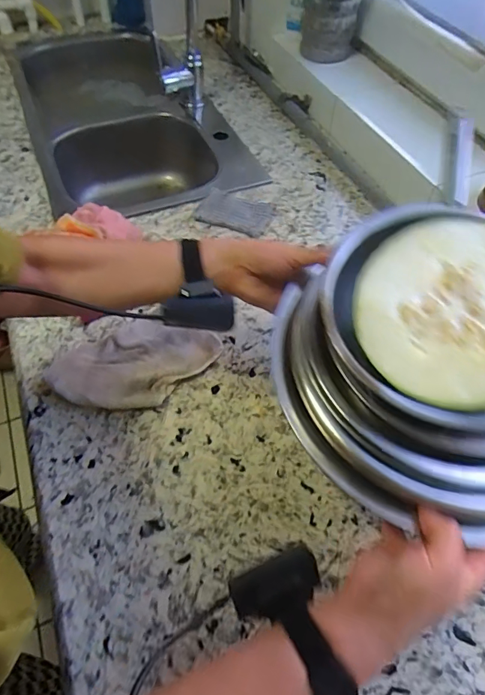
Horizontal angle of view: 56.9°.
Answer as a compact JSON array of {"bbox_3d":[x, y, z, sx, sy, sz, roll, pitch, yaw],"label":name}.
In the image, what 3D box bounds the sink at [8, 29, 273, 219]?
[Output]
[{"bbox_3d":[-0.263,-0.483,1.001,0.377,0.151,0.750,-19,57,-14],"label":"sink"}]

